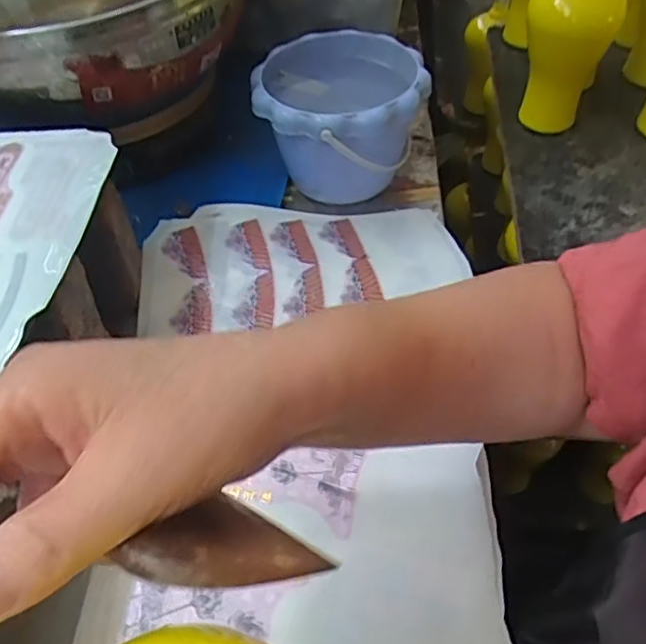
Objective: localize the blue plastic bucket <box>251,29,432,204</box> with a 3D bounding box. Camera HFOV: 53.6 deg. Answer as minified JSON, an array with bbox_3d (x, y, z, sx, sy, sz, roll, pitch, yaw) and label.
[{"bbox_3d":[0.017,-0.186,0.607,0.151,0.107,0.158,0,49,0],"label":"blue plastic bucket"}]

